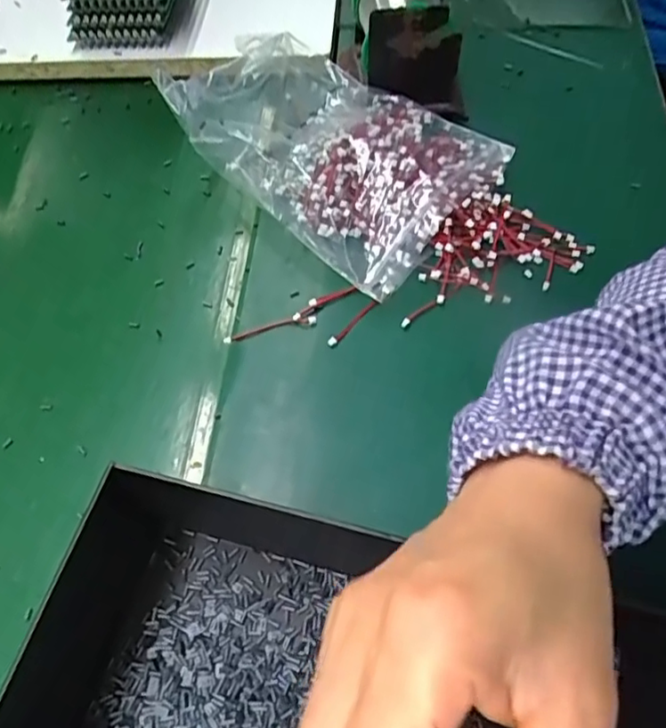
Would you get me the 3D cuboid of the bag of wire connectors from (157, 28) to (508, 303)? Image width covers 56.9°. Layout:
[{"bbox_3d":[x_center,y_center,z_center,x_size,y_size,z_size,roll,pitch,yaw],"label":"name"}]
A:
[{"bbox_3d":[0.004,-0.151,0.414,0.191,0.067,0.140,37,69,23],"label":"bag of wire connectors"}]

